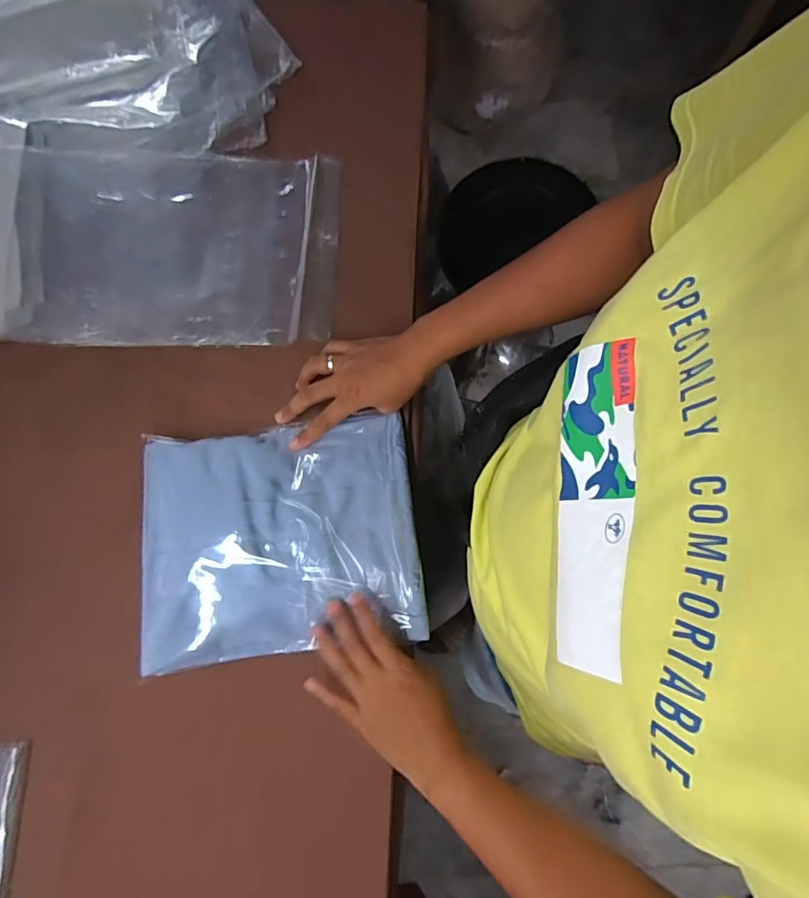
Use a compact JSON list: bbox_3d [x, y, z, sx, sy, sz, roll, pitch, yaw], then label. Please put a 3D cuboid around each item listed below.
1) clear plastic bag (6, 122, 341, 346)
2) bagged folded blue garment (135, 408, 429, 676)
[{"bbox_3d":[-0.254,-0.236,0.558,0.349,0.011,0.252,1,79,-2],"label":"clear plastic bag"},{"bbox_3d":[-0.116,0.078,0.467,0.248,0.036,0.209,-7,77,0],"label":"bagged folded blue garment"}]

